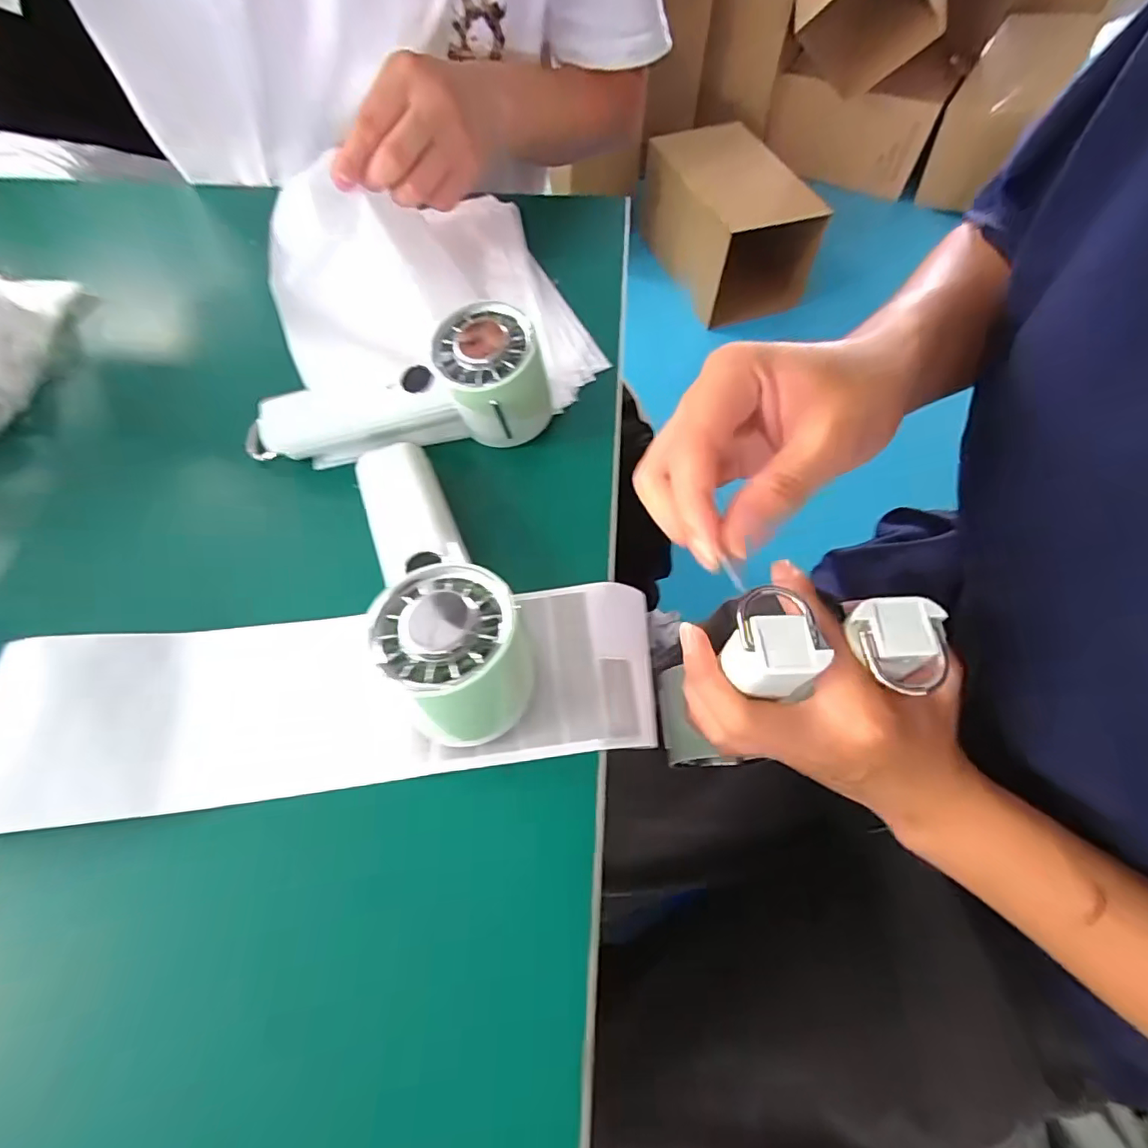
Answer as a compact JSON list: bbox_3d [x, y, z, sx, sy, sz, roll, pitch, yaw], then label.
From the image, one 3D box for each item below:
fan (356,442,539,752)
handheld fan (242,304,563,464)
[{"bbox_3d":[-0.078,-0.006,0.264,0.059,0.057,0.178,-26,64,-13],"label":"fan"},{"bbox_3d":[-0.109,-0.108,0.335,0.189,0.064,0.058,-8,61,10],"label":"handheld fan"}]

